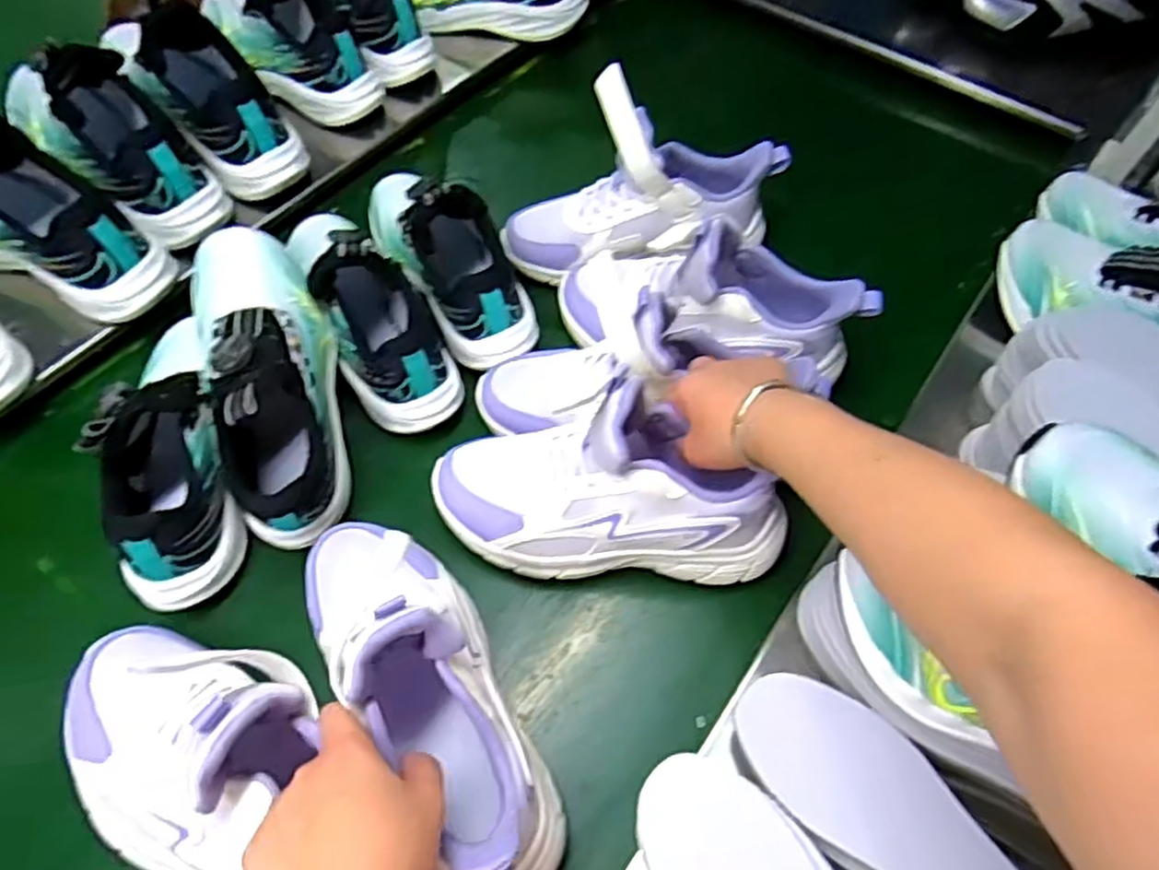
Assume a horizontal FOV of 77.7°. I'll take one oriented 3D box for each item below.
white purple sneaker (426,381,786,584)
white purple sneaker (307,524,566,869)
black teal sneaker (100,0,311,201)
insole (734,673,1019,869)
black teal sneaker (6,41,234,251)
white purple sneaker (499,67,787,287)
[{"bbox_3d":[0.020,0.029,0.470,0.233,0.121,0.086,3,59,0],"label":"white purple sneaker"},{"bbox_3d":[-0.090,0.137,0.418,0.088,0.143,0.245,-30,52,-18],"label":"white purple sneaker"},{"bbox_3d":[-0.316,-0.292,0.630,0.087,0.077,0.167,-47,110,-24],"label":"black teal sneaker"},{"bbox_3d":[0.179,0.214,0.384,0.211,0.019,0.070,41,67,20],"label":"insole"},{"bbox_3d":[-0.410,-0.254,0.602,0.234,0.112,0.111,38,66,19],"label":"black teal sneaker"},{"bbox_3d":[0.053,-0.212,0.599,0.237,0.137,0.081,-18,61,-11],"label":"white purple sneaker"}]

